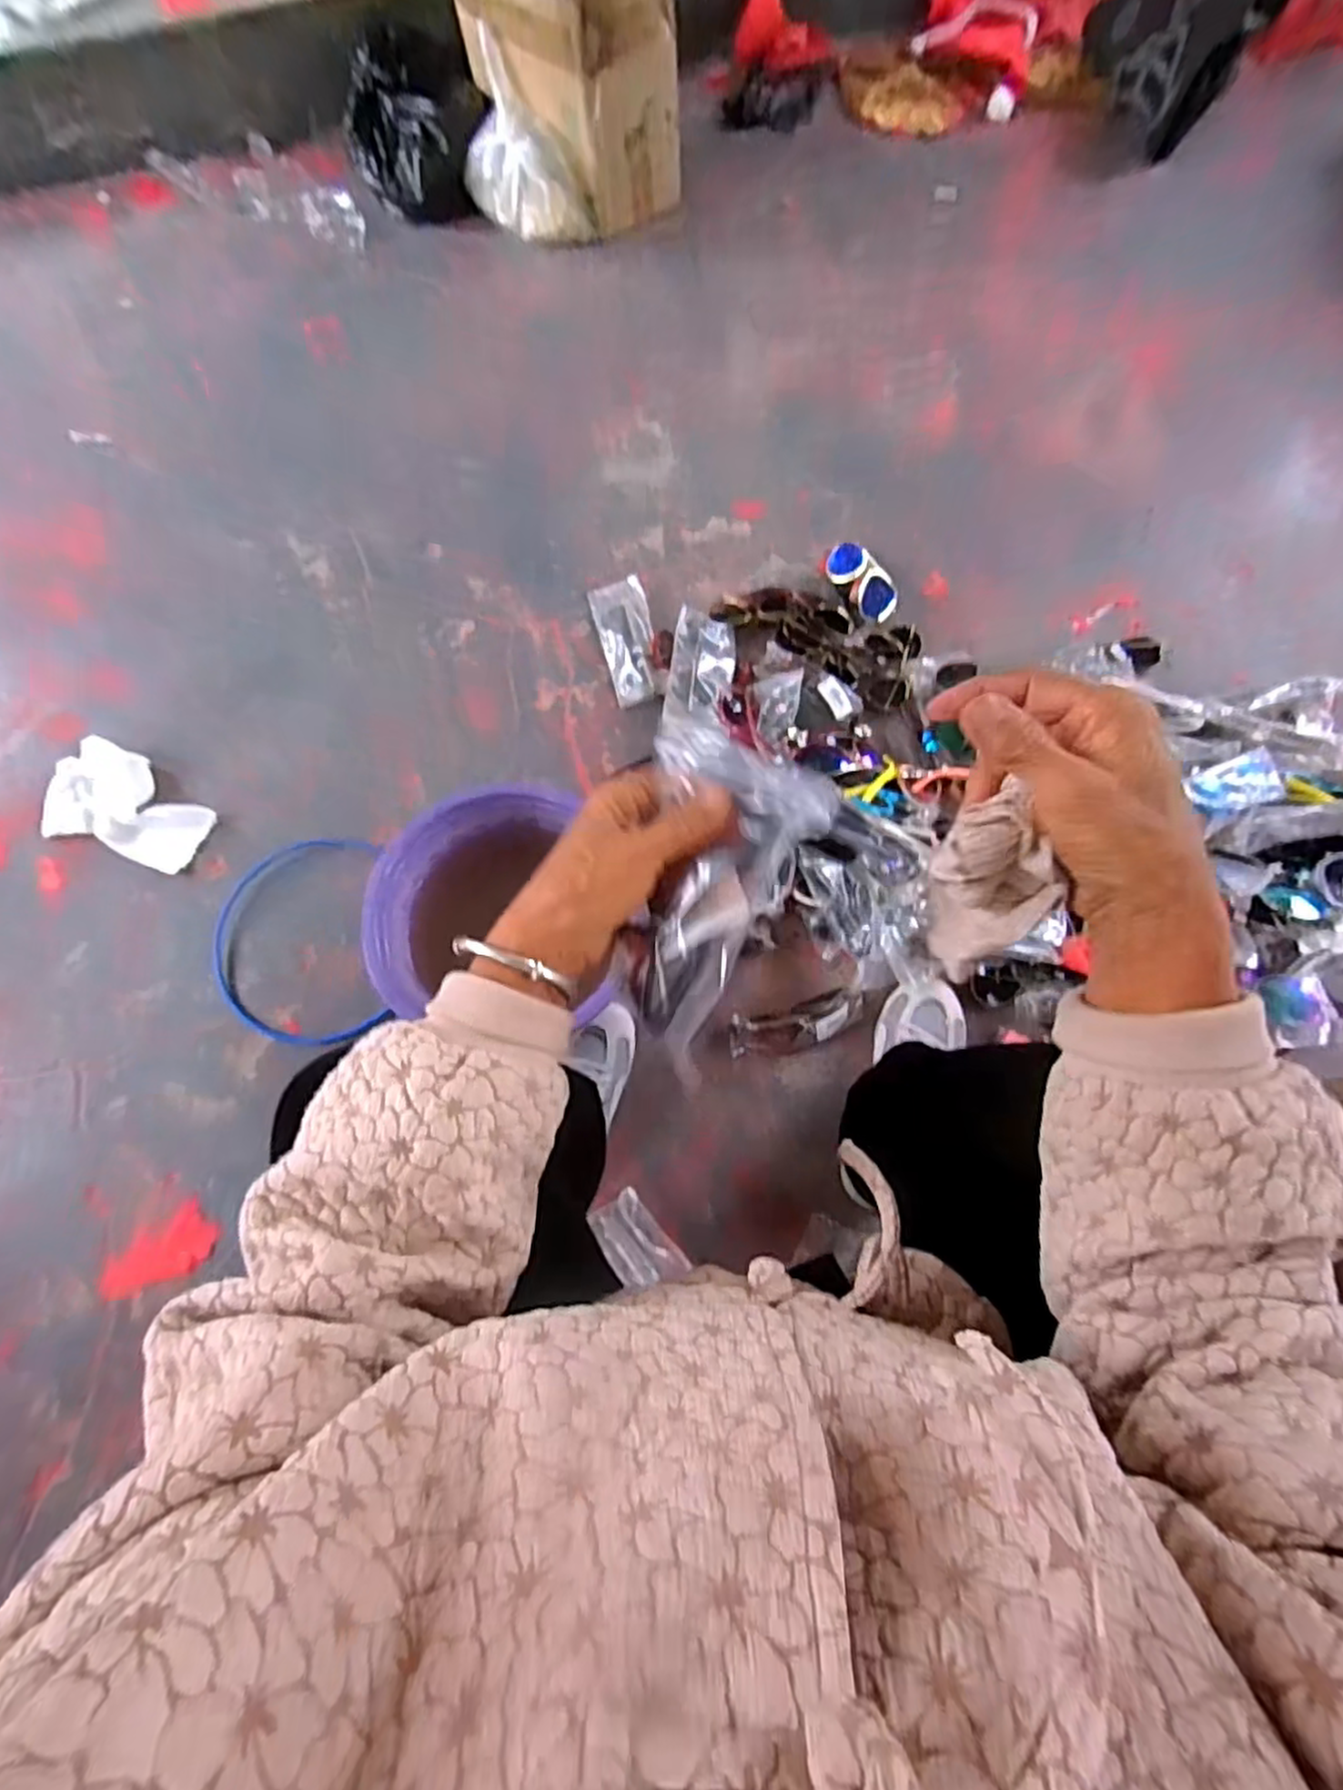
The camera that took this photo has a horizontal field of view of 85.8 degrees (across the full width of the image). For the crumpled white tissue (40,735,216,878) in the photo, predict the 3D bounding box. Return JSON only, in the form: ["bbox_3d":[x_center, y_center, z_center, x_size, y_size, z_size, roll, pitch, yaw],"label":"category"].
[{"bbox_3d":[-0.676,-0.113,0.899,0.204,0.031,0.130,15,71,8],"label":"crumpled white tissue"}]

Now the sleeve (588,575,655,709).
[{"bbox_3d":[-0.058,-0.344,0.976,0.073,0.018,0.186,-13,70,-3],"label":"sleeve"}]

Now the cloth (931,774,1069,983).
[{"bbox_3d":[0.138,-0.003,0.321,0.043,0.072,0.052,-33,72,-9],"label":"cloth"}]

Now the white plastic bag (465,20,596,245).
[{"bbox_3d":[-0.260,-1.205,1.186,0.228,0.207,0.108,40,76,12],"label":"white plastic bag"}]

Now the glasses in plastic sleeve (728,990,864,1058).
[{"bbox_3d":[0.140,0.143,0.802,0.150,0.028,0.051,-13,70,-2],"label":"glasses in plastic sleeve"}]

